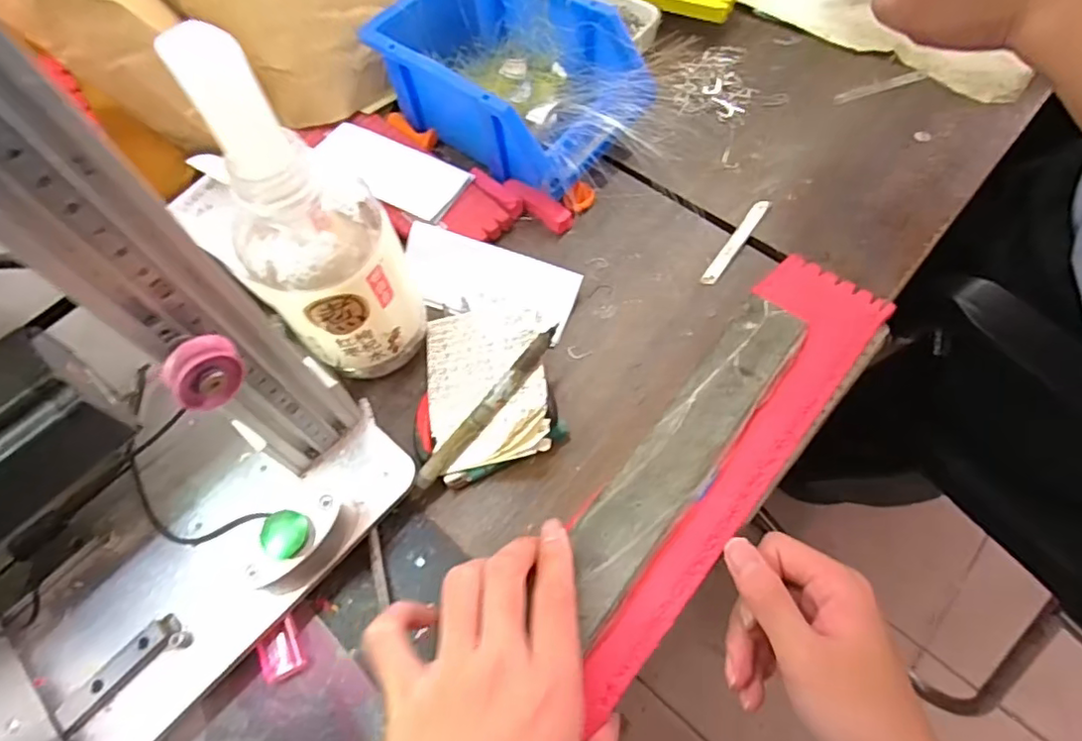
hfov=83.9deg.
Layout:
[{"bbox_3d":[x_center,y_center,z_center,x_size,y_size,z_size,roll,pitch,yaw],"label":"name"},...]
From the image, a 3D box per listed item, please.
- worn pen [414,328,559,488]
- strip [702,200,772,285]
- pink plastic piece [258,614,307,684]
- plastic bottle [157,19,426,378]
[{"bbox_3d":[-0.029,0.021,0.342,0.012,0.008,0.115,37,83,18],"label":"worn pen"},{"bbox_3d":[0.134,-0.089,0.411,0.010,0.007,0.079,32,69,19],"label":"strip"},{"bbox_3d":[-0.134,0.144,0.308,0.019,0.008,0.026,-24,63,-8],"label":"pink plastic piece"},{"bbox_3d":[-0.105,-0.063,0.296,0.062,0.182,0.062,5,63,6],"label":"plastic bottle"}]

